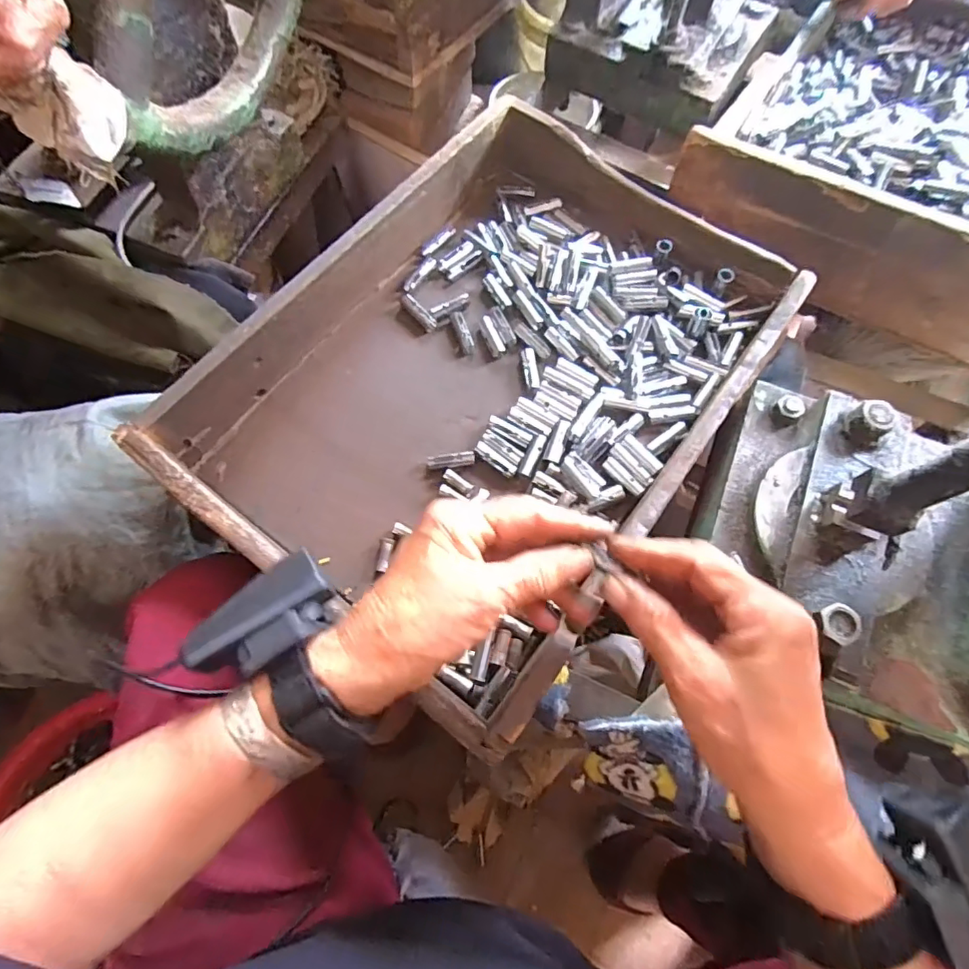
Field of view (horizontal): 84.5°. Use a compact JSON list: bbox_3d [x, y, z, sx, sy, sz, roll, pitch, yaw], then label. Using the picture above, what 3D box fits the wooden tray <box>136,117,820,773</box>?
[{"bbox_3d":[0.015,-0.090,0.423,0.312,0.083,0.434,36,72,12],"label":"wooden tray"}]

